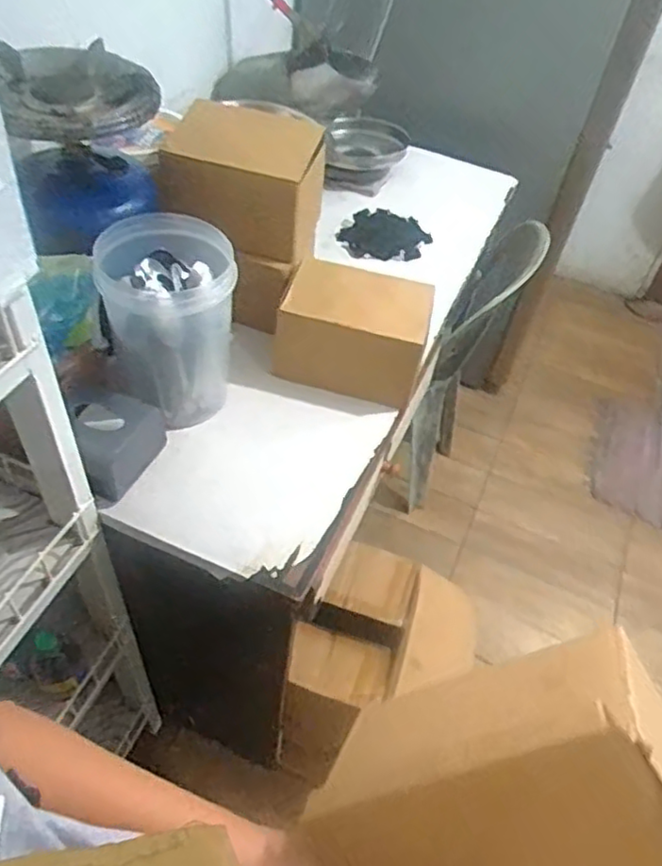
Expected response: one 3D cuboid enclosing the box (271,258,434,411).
[{"bbox_3d":[0.027,-0.146,0.972,0.211,0.150,0.113,18,50,8],"label":"box"}]

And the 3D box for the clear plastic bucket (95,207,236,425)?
[{"bbox_3d":[-0.203,-0.124,0.840,0.138,0.236,0.139,3,50,-4],"label":"clear plastic bucket"}]

